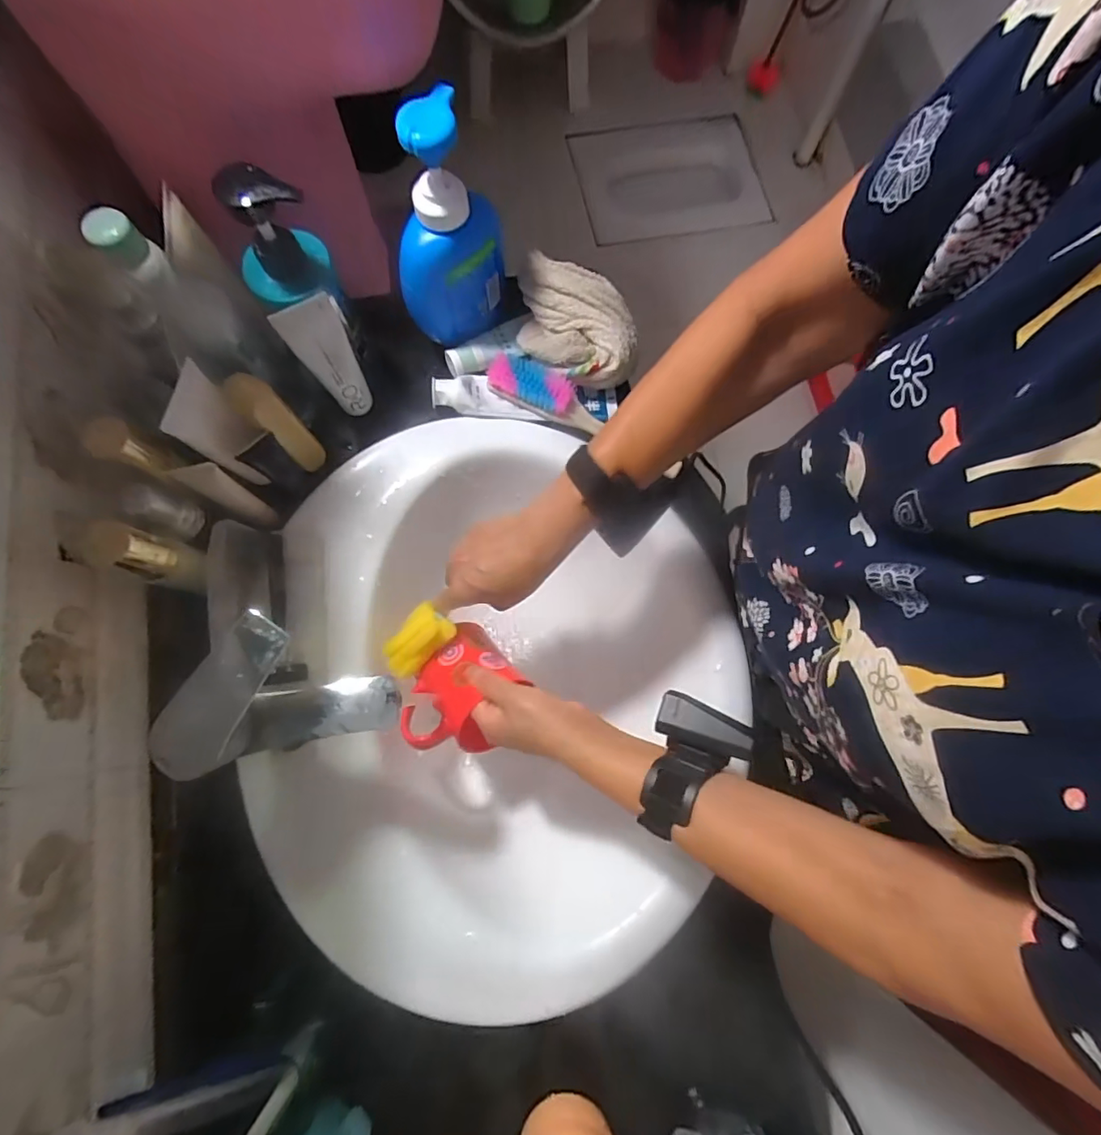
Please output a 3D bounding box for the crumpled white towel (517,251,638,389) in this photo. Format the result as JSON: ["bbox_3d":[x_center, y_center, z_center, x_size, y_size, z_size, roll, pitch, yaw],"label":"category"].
[{"bbox_3d":[0.027,-0.247,0.542,0.121,0.070,0.096,10,75,1],"label":"crumpled white towel"}]

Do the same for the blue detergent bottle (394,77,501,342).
[{"bbox_3d":[-0.097,-0.304,0.483,0.102,0.213,0.060,-26,73,-8],"label":"blue detergent bottle"}]

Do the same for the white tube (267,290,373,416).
[{"bbox_3d":[-0.198,-0.184,0.492,0.048,0.163,0.022,-34,79,-9],"label":"white tube"}]

